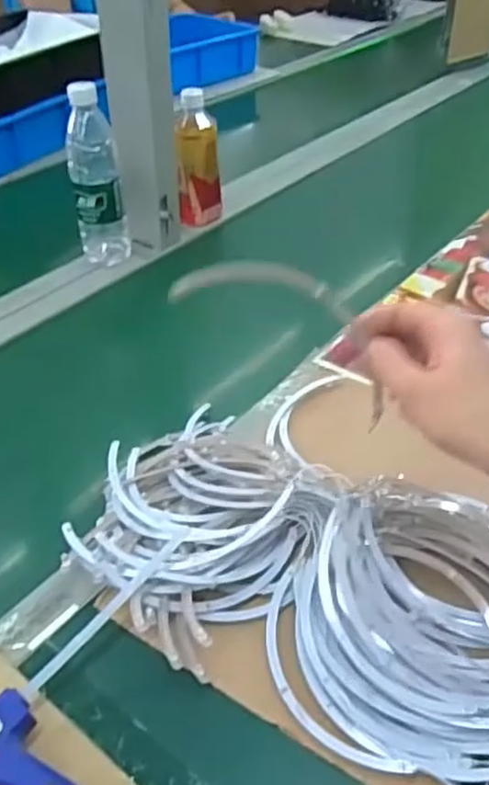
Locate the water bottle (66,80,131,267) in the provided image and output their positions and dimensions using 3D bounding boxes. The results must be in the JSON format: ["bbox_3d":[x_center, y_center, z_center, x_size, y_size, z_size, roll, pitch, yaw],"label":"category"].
[{"bbox_3d":[-0.191,-0.274,0.896,0.065,0.221,0.055,-4,40,-6],"label":"water bottle"}]

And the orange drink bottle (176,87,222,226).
[{"bbox_3d":[-0.064,-0.327,0.984,0.064,0.171,0.062,-4,40,-6],"label":"orange drink bottle"}]

